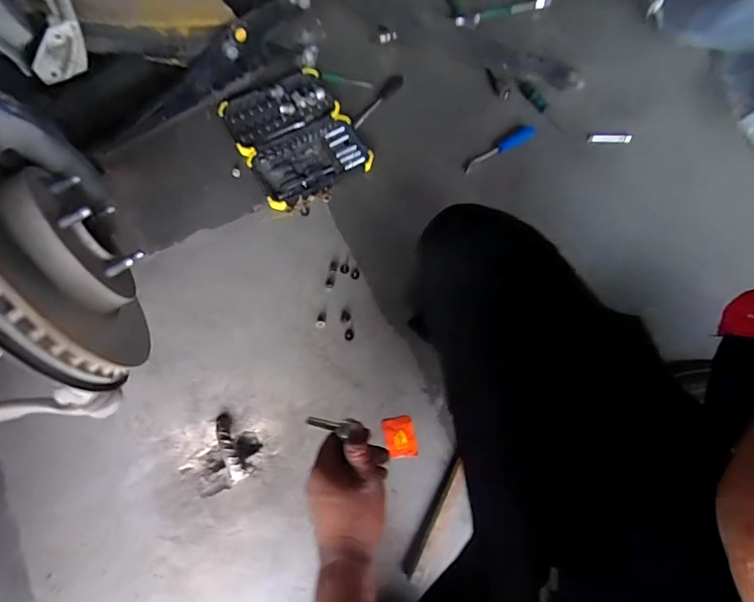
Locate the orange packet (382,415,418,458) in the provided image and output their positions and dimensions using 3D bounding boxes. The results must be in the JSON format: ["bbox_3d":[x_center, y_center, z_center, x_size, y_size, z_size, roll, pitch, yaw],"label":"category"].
[{"bbox_3d":[0.042,0.253,0.843,0.058,0.007,0.074,-9,72,-4],"label":"orange packet"}]

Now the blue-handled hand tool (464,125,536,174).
[{"bbox_3d":[0.292,-0.360,1.066,0.192,0.018,0.030,-33,75,-11],"label":"blue-handled hand tool"}]

